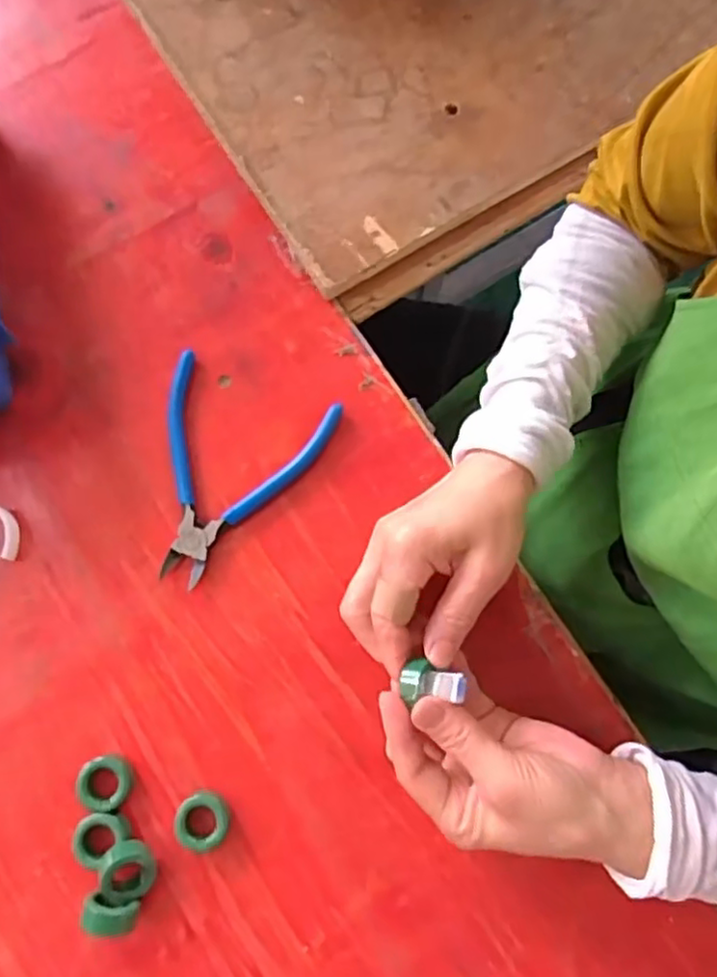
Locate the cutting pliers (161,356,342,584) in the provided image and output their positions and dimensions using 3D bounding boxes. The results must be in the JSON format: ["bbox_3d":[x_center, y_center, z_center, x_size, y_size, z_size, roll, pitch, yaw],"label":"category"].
[{"bbox_3d":[-0.091,-0.009,0.439,0.112,0.009,0.140,22,80,4],"label":"cutting pliers"}]

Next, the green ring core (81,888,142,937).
[{"bbox_3d":[-0.139,0.241,0.385,0.031,0.026,0.019,7,79,1],"label":"green ring core"}]

